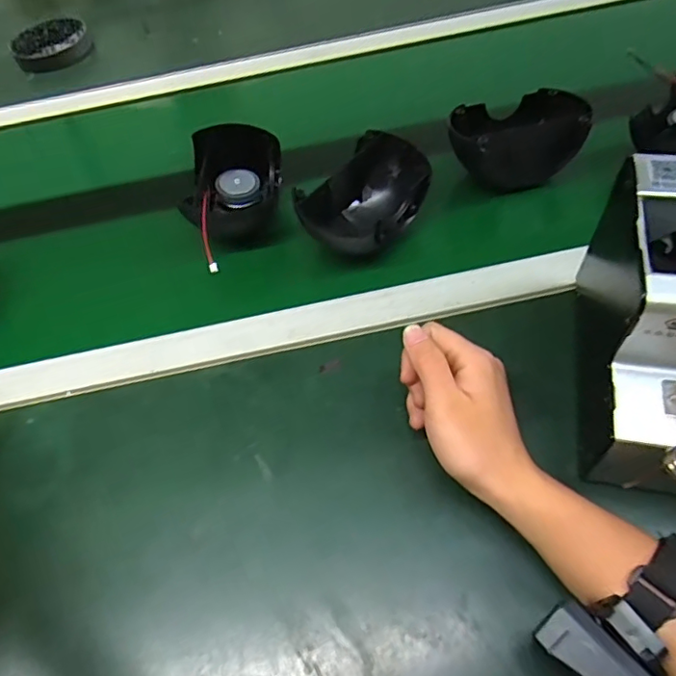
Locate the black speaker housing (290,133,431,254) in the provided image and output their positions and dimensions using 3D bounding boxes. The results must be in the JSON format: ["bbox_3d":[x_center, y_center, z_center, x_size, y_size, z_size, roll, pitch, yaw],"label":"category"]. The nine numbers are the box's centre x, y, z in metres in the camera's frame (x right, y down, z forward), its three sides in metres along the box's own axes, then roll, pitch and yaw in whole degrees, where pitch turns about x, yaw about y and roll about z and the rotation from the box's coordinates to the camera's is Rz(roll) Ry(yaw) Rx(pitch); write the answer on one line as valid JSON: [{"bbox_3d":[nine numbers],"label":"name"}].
[{"bbox_3d":[0.031,-0.129,0.532,0.085,0.071,0.110,30,63,24],"label":"black speaker housing"}]

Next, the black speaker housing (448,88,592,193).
[{"bbox_3d":[0.174,-0.201,0.553,0.120,0.067,0.108,-28,57,-13],"label":"black speaker housing"}]

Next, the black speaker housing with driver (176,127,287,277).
[{"bbox_3d":[-0.106,-0.151,0.564,0.103,0.086,0.089,-12,55,-2],"label":"black speaker housing with driver"}]

